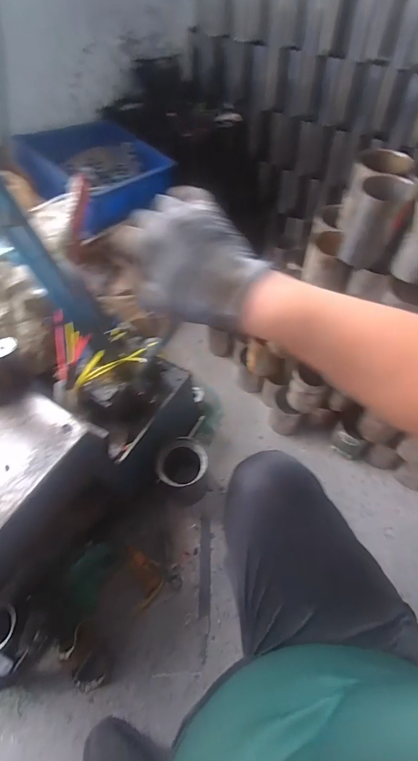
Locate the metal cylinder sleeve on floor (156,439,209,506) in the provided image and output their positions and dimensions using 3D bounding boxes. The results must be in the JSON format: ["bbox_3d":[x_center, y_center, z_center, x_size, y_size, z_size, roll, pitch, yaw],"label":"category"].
[{"bbox_3d":[-0.061,0.237,0.902,0.115,0.161,0.111,-1,56,2],"label":"metal cylinder sleeve on floor"}]

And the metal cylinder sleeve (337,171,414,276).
[{"bbox_3d":[0.307,-0.292,0.653,0.096,0.129,0.103,19,59,14],"label":"metal cylinder sleeve"}]

